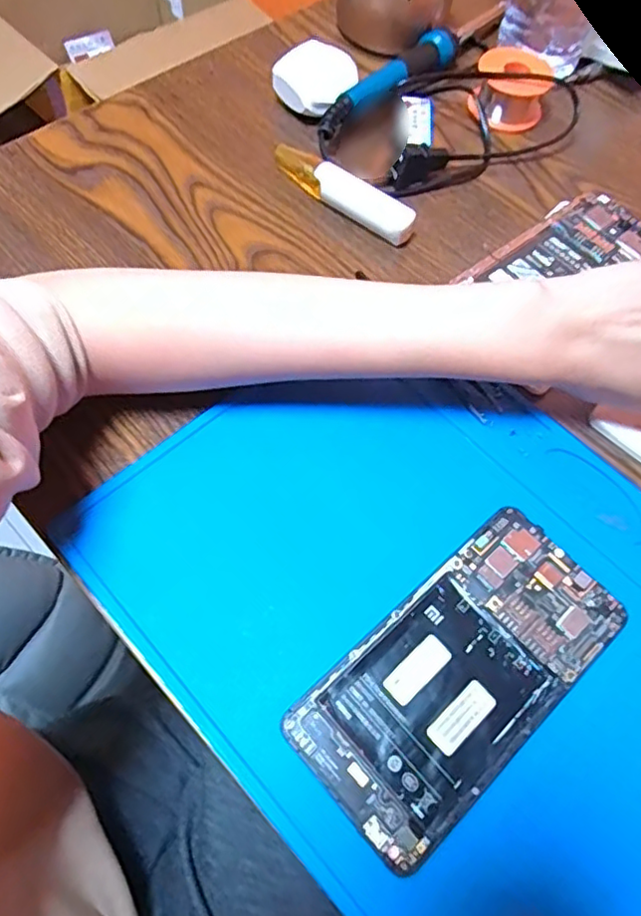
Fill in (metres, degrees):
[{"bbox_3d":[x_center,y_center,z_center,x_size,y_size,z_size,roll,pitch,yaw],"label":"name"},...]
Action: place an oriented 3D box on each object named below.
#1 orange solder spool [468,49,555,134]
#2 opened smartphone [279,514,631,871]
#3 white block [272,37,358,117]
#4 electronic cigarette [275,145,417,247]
[{"bbox_3d":[0.139,-0.268,0.435,0.051,0.035,0.049,2,63,-3],"label":"orange solder spool"},{"bbox_3d":[0.061,0.091,0.261,0.145,0.009,0.072,-38,71,-20],"label":"opened smartphone"},{"bbox_3d":[-0.004,-0.260,0.425,0.055,0.029,0.053,9,63,1],"label":"white block"},{"bbox_3d":[0.012,-0.167,0.382,0.101,0.023,0.019,36,66,14],"label":"electronic cigarette"}]

